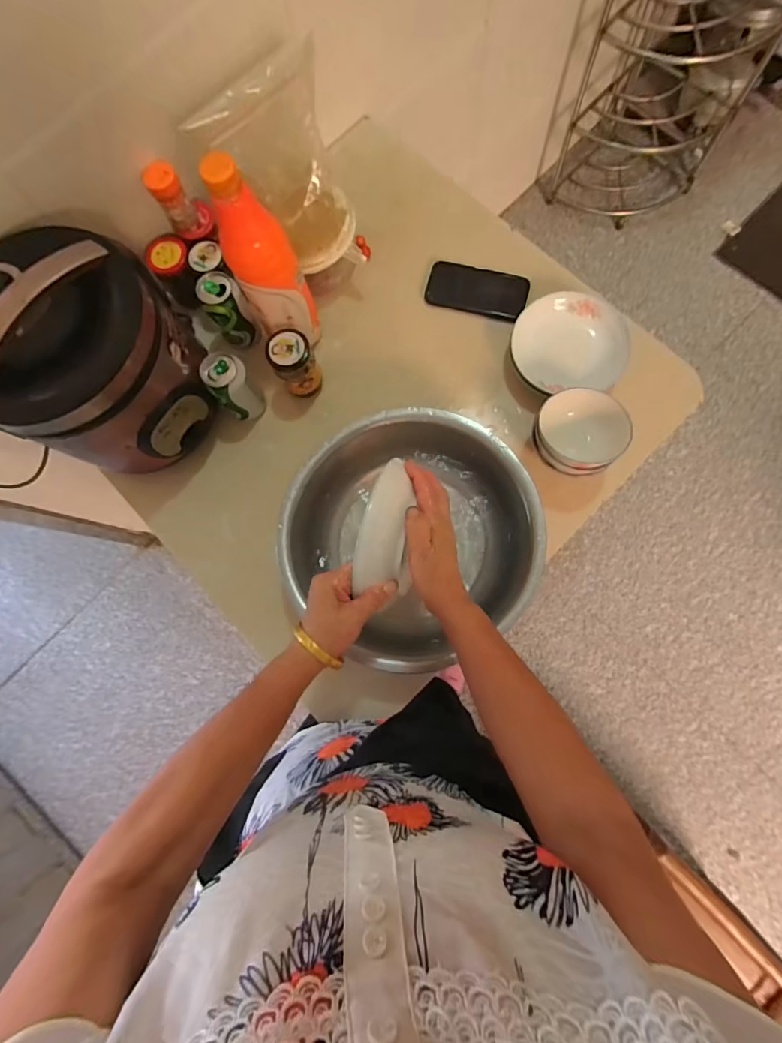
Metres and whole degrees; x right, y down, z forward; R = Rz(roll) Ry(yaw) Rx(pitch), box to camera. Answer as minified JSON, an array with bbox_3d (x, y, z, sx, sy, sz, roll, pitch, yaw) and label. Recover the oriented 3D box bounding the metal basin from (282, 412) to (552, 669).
[{"bbox_3d":[0.035,0.015,0.625,0.304,0.112,0.321,0,82,3],"label":"metal basin"}]

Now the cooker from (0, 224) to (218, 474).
[{"bbox_3d":[-0.389,-0.198,0.598,0.237,0.226,0.224,-1,80,4],"label":"cooker"}]

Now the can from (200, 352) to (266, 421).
[{"bbox_3d":[-0.236,-0.202,0.673,0.059,0.120,0.059,-1,80,4],"label":"can"}]

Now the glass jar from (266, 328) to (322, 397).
[{"bbox_3d":[-0.142,-0.233,0.676,0.061,0.108,0.063,-1,80,4],"label":"glass jar"}]

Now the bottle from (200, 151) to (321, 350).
[{"bbox_3d":[-0.161,-0.333,0.600,0.081,0.286,0.071,-21,80,0],"label":"bottle"}]

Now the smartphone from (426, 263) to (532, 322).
[{"bbox_3d":[0.142,-0.379,0.728,0.161,0.010,0.080,15,83,5],"label":"smartphone"}]

